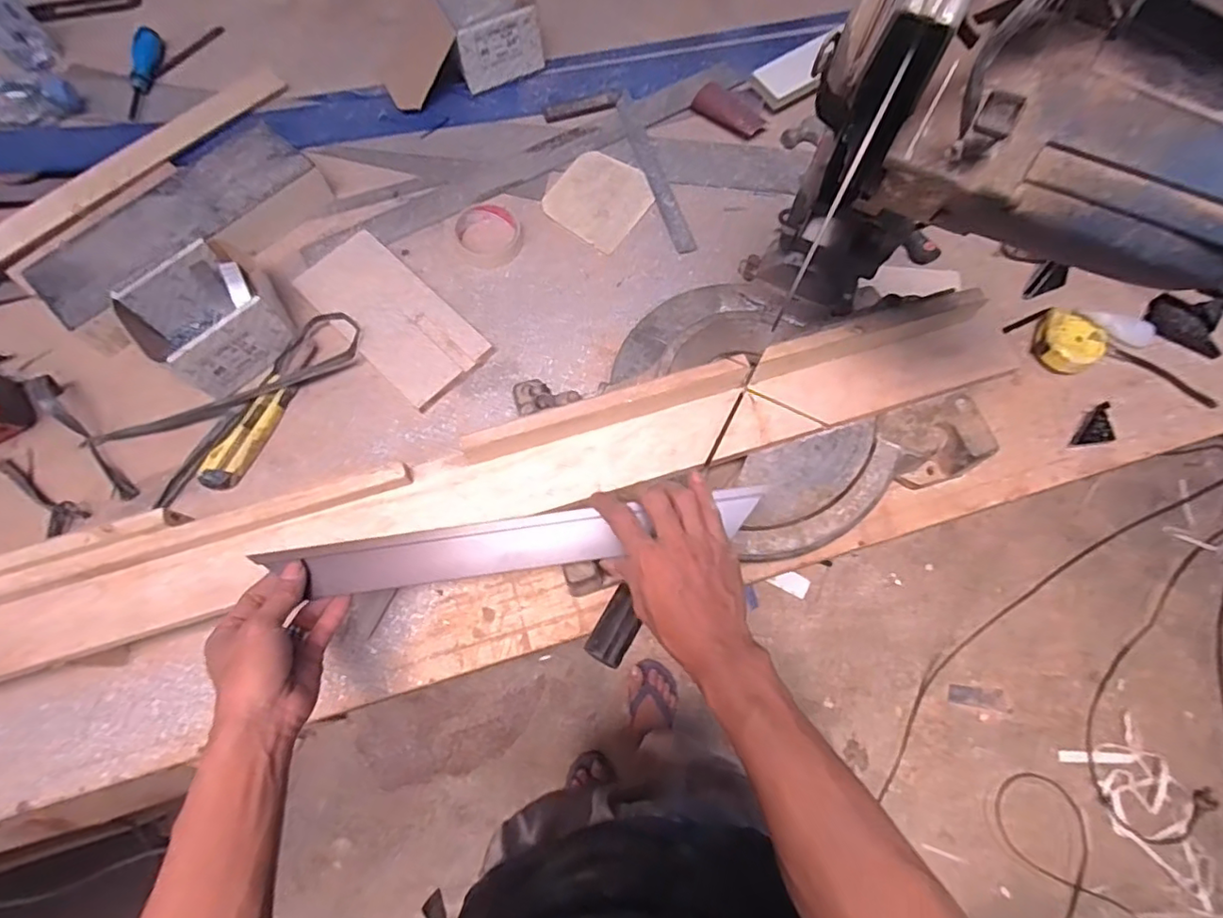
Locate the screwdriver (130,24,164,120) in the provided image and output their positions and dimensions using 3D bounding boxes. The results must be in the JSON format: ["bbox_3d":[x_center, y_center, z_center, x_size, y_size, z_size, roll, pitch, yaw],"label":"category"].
[{"bbox_3d":[-0.689,-0.573,0.873,0.033,0.034,0.159,-5,71,-1],"label":"screwdriver"}]

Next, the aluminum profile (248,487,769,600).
[{"bbox_3d":[-0.082,0.070,0.507,0.416,0.030,0.047,-8,71,1],"label":"aluminum profile"}]

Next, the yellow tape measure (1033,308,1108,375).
[{"bbox_3d":[0.542,-0.137,0.698,0.064,0.030,0.070,22,73,8],"label":"yellow tape measure"}]

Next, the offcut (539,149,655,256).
[{"bbox_3d":[-0.016,-0.358,0.810,0.129,0.005,0.137,33,75,11],"label":"offcut"}]

